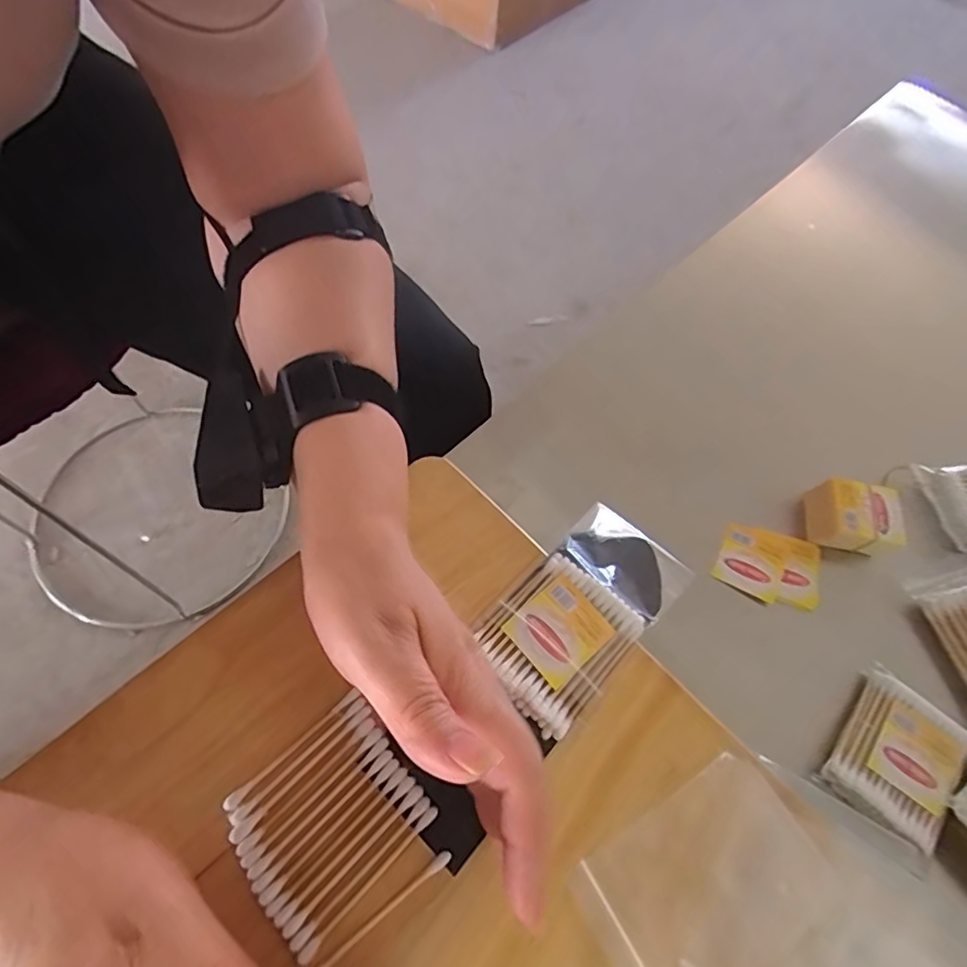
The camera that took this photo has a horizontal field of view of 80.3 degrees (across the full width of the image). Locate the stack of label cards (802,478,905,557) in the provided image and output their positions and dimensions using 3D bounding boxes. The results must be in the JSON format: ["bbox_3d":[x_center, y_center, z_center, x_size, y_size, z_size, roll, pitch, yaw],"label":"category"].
[{"bbox_3d":[0.245,0.022,0.378,0.047,0.023,0.041,11,62,1],"label":"stack of label cards"}]

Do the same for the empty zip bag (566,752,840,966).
[{"bbox_3d":[0.095,0.171,0.243,0.101,0.004,0.068,-26,66,-17],"label":"empty zip bag"}]

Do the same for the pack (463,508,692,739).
[{"bbox_3d":[0.051,0.063,0.297,0.064,0.017,0.118,41,66,17],"label":"pack"}]

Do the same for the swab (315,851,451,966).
[{"bbox_3d":[-0.043,0.174,0.229,0.071,0.004,0.005,-33,68,-20],"label":"swab"}]

